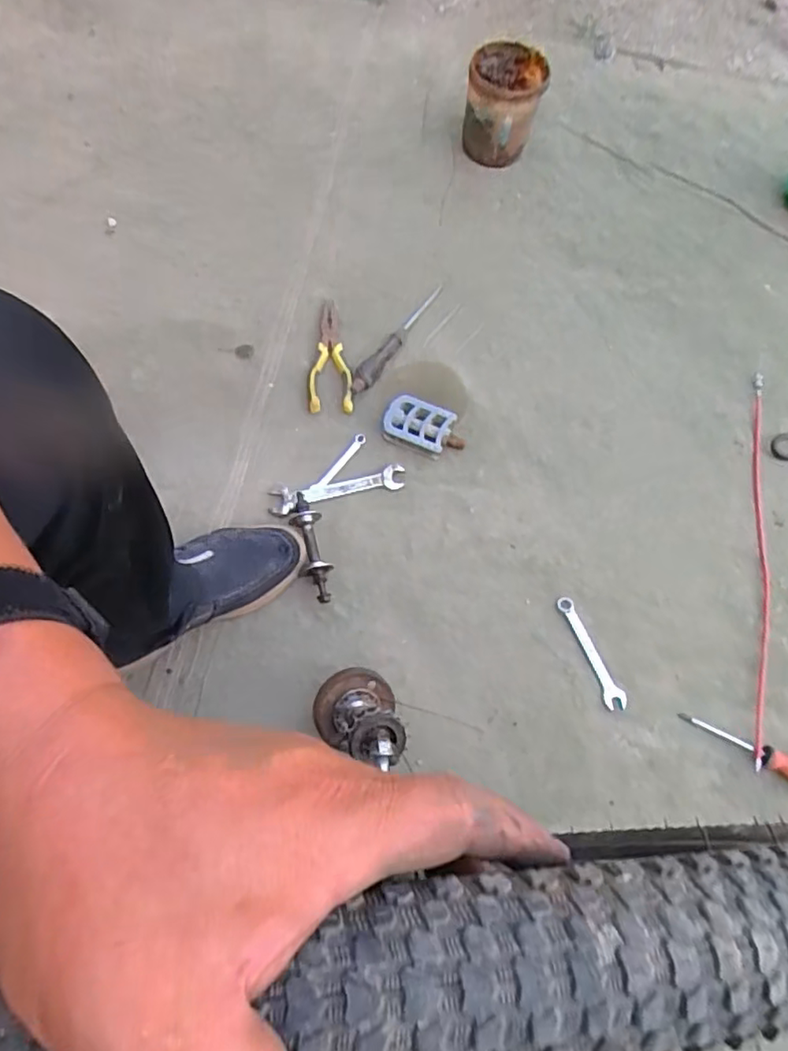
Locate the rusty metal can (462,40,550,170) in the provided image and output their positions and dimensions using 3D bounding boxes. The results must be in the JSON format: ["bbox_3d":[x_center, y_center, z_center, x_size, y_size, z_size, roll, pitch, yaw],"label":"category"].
[{"bbox_3d":[0.157,-0.601,0.884,0.105,0.137,0.098,2,67,-4],"label":"rusty metal can"}]

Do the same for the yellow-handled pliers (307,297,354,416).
[{"bbox_3d":[-0.092,-0.241,0.856,0.057,0.025,0.180,-2,67,-6],"label":"yellow-handled pliers"}]

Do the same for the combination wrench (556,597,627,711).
[{"bbox_3d":[0.236,0.151,0.727,0.024,0.009,0.140,-19,70,-12],"label":"combination wrench"}]

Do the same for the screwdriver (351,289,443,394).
[{"bbox_3d":[0.006,-0.265,0.852,0.026,0.023,0.201,34,69,10],"label":"screwdriver"}]

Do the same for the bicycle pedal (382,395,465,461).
[{"bbox_3d":[0.041,-0.129,0.807,0.106,0.021,0.071,20,67,4],"label":"bicycle pedal"}]

